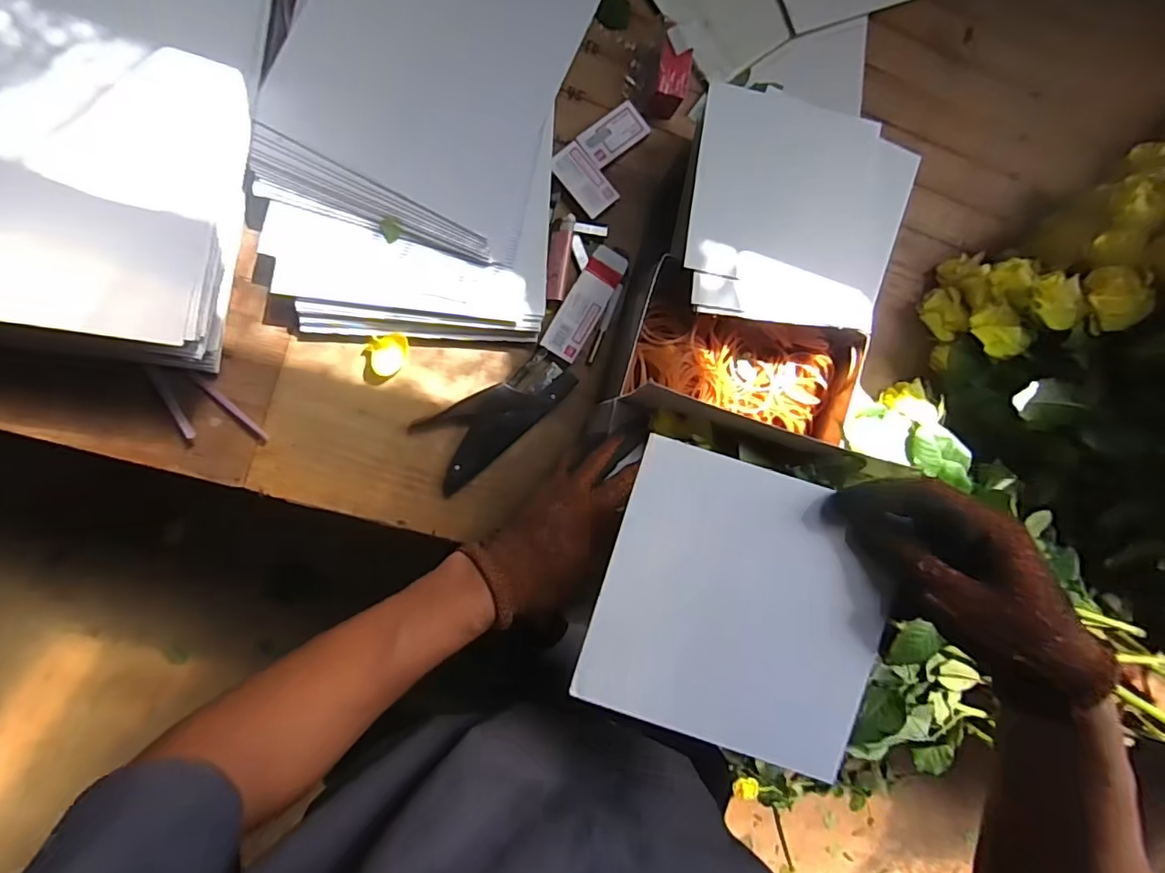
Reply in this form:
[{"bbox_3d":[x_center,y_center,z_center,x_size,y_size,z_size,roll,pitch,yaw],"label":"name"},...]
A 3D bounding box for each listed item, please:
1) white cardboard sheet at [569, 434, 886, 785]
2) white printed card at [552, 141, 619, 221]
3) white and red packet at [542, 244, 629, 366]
[{"bbox_3d":[0.089,0.097,0.319,0.152,0.004,0.154,18,89,4],"label":"white cardboard sheet"},{"bbox_3d":[0.002,-0.245,0.540,0.039,0.006,0.066,-43,95,-10],"label":"white printed card"},{"bbox_3d":[0.003,-0.128,0.543,0.037,0.014,0.114,31,88,-10],"label":"white and red packet"}]

